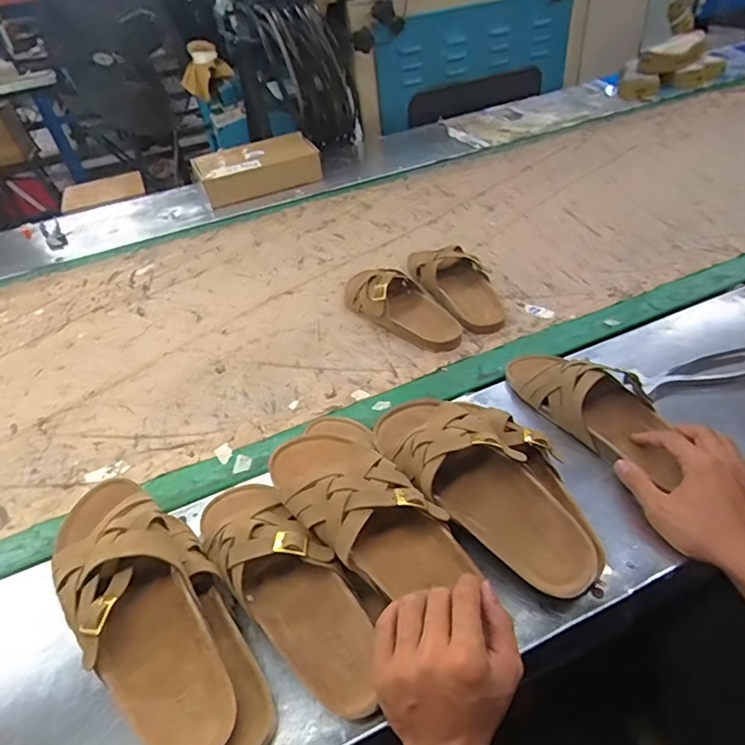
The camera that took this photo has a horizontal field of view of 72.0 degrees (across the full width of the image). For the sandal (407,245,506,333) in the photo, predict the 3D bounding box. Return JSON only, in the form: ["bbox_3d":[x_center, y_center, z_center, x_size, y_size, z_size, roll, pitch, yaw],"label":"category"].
[{"bbox_3d":[0.137,-0.162,0.858,0.096,0.059,0.250,-20,42,-14],"label":"sandal"}]

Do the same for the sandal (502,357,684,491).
[{"bbox_3d":[0.268,0.033,0.618,0.089,0.061,0.232,-28,44,-22],"label":"sandal"}]

